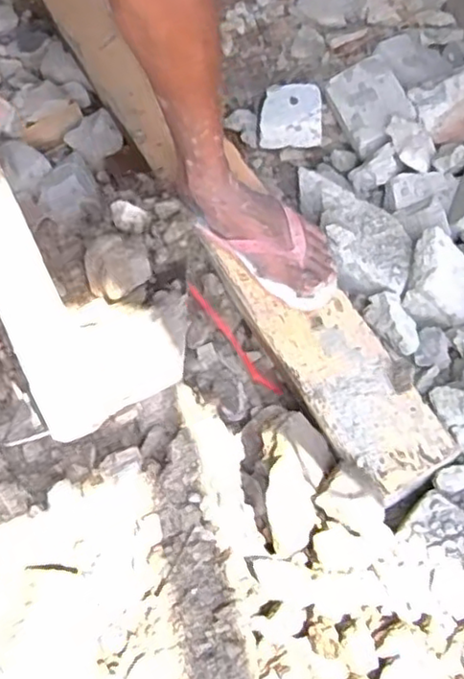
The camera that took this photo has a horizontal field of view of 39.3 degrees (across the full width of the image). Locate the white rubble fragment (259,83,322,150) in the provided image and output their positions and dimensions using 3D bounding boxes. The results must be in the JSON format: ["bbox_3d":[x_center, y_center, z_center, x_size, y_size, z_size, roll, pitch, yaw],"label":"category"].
[{"bbox_3d":[0.094,-0.355,1.046,0.100,0.057,0.100,-1,64,1],"label":"white rubble fragment"}]

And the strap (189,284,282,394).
[{"bbox_3d":[0.000,0.001,0.865,0.018,0.036,0.183,-35,68,-15],"label":"strap"}]

